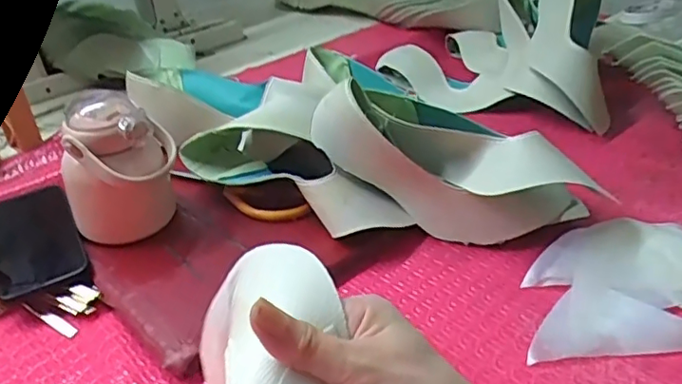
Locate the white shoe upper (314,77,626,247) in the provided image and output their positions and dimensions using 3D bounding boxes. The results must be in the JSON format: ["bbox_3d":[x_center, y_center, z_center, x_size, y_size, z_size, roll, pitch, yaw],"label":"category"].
[{"bbox_3d":[0.103,-0.022,0.556,0.275,0.113,0.082,20,33,2],"label":"white shoe upper"}]

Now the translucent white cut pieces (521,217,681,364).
[{"bbox_3d":[0.238,0.074,0.499,0.183,0.014,0.150,-3,38,-1],"label":"translucent white cut pieces"}]

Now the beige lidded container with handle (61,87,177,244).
[{"bbox_3d":[-0.203,-0.020,0.548,0.095,0.131,0.082,4,33,11],"label":"beige lidded container with handle"}]

